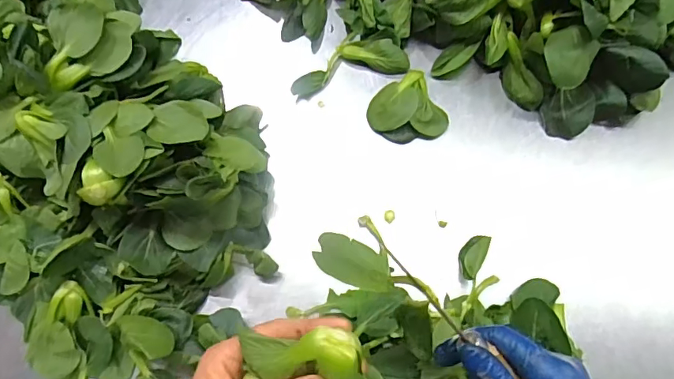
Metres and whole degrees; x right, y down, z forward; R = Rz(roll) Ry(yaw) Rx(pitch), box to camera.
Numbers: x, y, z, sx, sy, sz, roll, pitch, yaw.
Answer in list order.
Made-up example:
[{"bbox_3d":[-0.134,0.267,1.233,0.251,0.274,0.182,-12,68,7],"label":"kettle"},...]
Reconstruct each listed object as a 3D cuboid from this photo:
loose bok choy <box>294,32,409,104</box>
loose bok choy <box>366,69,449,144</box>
[{"bbox_3d":[0.010,-0.131,0.492,0.119,0.026,0.051,-13,71,-2],"label":"loose bok choy"},{"bbox_3d":[0.068,-0.076,0.472,0.066,0.018,0.067,-29,73,-7],"label":"loose bok choy"}]

